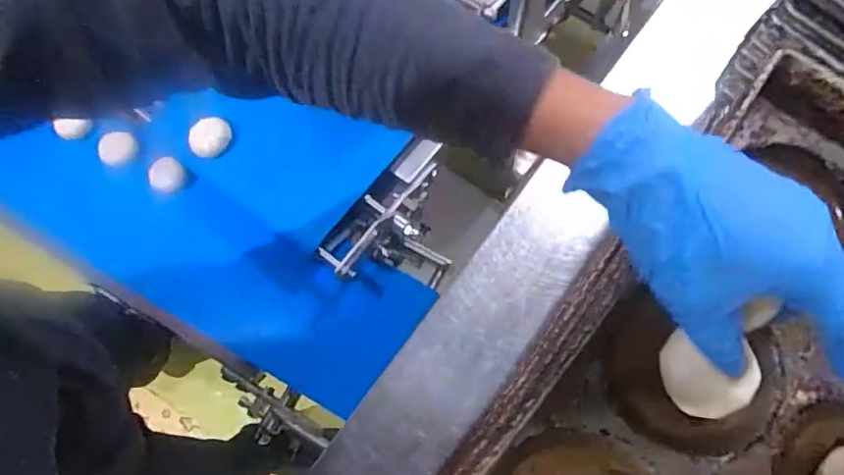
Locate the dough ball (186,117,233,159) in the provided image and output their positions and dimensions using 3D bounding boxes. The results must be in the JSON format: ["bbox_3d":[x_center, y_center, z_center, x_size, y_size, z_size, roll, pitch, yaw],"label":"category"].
[{"bbox_3d":[-0.277,-0.131,0.766,0.057,0.035,0.038,-22,72,-5],"label":"dough ball"}]

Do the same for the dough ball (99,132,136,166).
[{"bbox_3d":[-0.446,-0.130,0.852,0.055,0.025,0.041,2,72,3],"label":"dough ball"}]

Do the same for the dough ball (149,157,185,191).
[{"bbox_3d":[-0.367,-0.089,0.838,0.040,0.030,0.048,42,78,14],"label":"dough ball"}]

